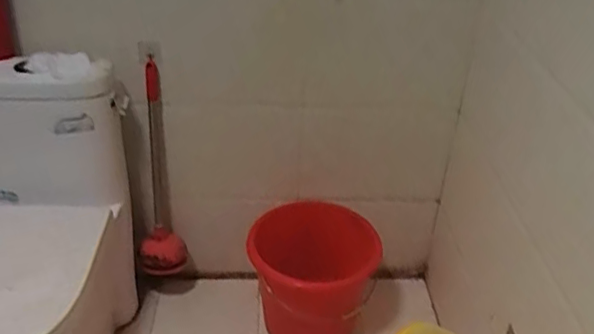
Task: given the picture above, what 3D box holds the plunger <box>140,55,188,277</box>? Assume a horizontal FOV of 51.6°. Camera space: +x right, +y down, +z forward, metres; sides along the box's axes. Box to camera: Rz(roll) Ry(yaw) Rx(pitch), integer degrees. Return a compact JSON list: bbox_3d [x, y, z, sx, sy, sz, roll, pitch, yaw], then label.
[{"bbox_3d":[-0.348,0.054,1.545,0.127,0.641,0.182,-6,34,-14],"label":"plunger"}]

